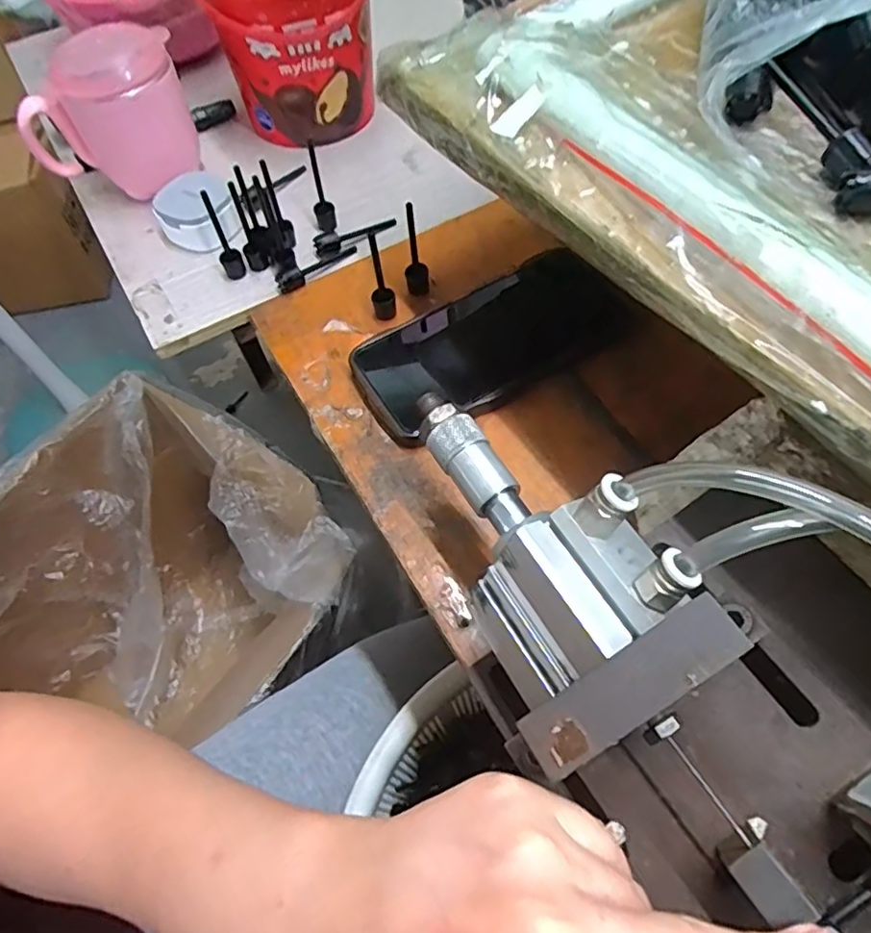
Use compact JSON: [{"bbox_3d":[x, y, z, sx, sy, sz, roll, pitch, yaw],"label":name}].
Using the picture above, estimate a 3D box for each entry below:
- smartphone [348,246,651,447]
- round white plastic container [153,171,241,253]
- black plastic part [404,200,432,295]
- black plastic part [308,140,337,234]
[{"bbox_3d":[0.033,-0.077,0.364,0.163,0.011,0.079,-29,64,-9],"label":"smartphone"},{"bbox_3d":[-0.171,-0.182,0.439,0.053,0.029,0.058,-1,59,2],"label":"round white plastic container"},{"bbox_3d":[-0.012,-0.131,0.377,0.015,0.061,0.011,-1,59,3],"label":"black plastic part"},{"bbox_3d":[-0.080,-0.193,0.420,0.014,0.062,0.018,-11,59,-4],"label":"black plastic part"}]

